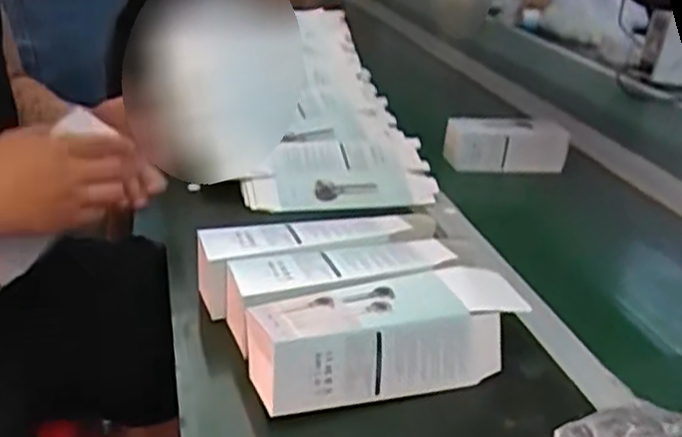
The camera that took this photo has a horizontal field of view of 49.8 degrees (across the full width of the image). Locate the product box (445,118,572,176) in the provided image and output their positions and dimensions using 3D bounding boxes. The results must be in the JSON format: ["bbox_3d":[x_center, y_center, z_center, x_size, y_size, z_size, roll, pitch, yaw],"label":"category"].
[{"bbox_3d":[0.244,-0.108,1.078,0.172,0.076,0.042,2,25,-11],"label":"product box"}]

